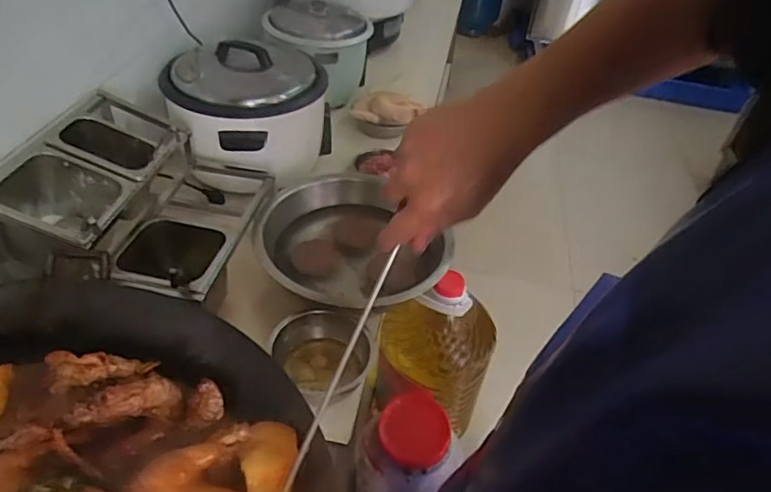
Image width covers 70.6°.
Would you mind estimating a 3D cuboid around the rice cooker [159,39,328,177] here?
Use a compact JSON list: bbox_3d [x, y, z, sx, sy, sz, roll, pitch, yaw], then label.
[{"bbox_3d":[-0.311,-0.324,1.260,0.358,0.233,0.363,-8,44,-16],"label":"rice cooker"}]

